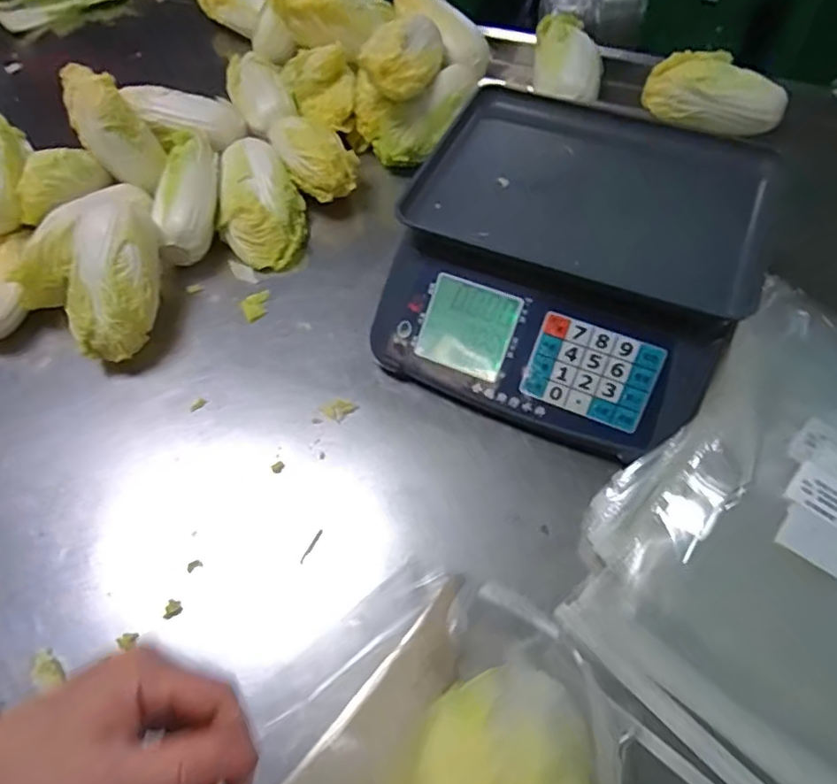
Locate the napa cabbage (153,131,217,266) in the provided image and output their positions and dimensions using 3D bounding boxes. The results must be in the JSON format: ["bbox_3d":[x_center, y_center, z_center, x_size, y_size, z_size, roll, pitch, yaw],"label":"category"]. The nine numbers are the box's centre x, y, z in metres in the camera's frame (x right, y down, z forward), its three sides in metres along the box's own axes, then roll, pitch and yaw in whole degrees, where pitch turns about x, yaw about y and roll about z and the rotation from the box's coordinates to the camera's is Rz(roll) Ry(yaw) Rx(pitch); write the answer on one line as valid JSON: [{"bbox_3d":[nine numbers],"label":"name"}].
[{"bbox_3d":[-0.277,-0.243,0.700,0.054,0.065,0.174,-1,71,3],"label":"napa cabbage"}]

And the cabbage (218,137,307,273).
[{"bbox_3d":[-0.204,-0.239,0.734,0.107,0.072,0.183,-17,60,-8],"label":"cabbage"}]

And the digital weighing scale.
[{"bbox_3d":[0.158,-0.138,0.607,0.333,0.142,0.350,23,63,14],"label":"digital weighing scale"}]

